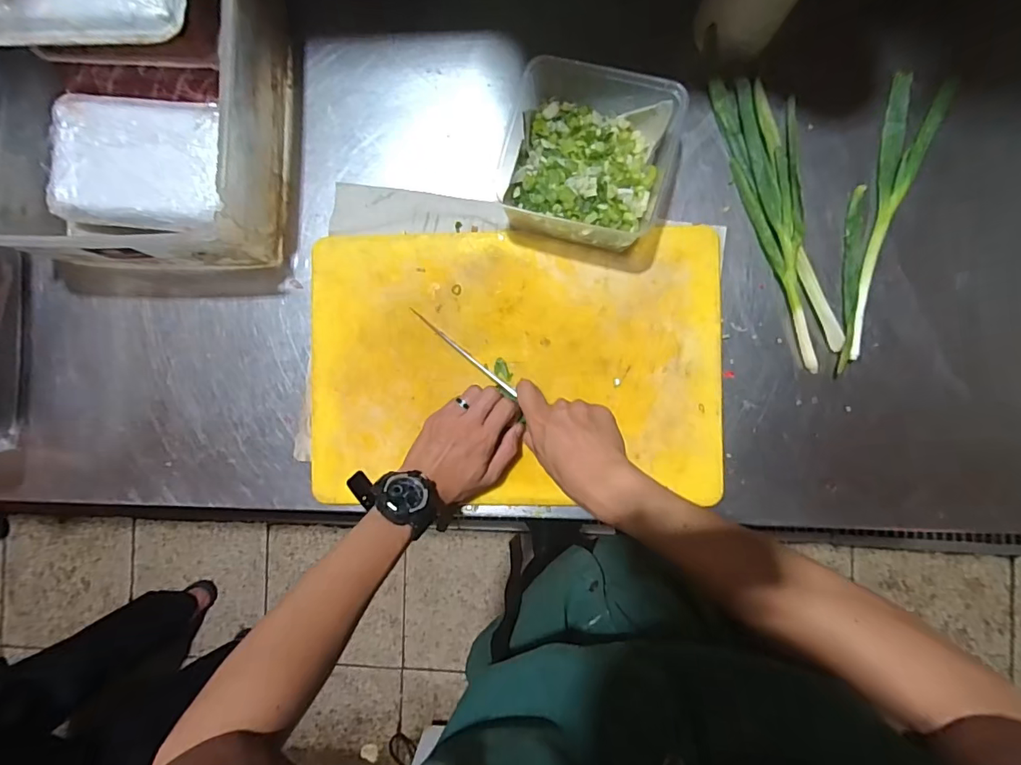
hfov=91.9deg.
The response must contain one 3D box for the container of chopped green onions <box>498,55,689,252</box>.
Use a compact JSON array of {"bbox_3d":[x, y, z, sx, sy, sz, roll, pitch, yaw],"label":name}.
[{"bbox_3d":[0.080,-0.238,0.506,0.182,0.056,0.180,15,90,4],"label":"container of chopped green onions"}]

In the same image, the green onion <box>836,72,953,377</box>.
[{"bbox_3d":[0.378,-0.167,0.512,0.051,0.011,0.308,19,90,4],"label":"green onion"}]

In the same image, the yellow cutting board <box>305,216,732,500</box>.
[{"bbox_3d":[0.001,-0.017,0.535,0.438,0.009,0.289,-1,89,4],"label":"yellow cutting board"}]

